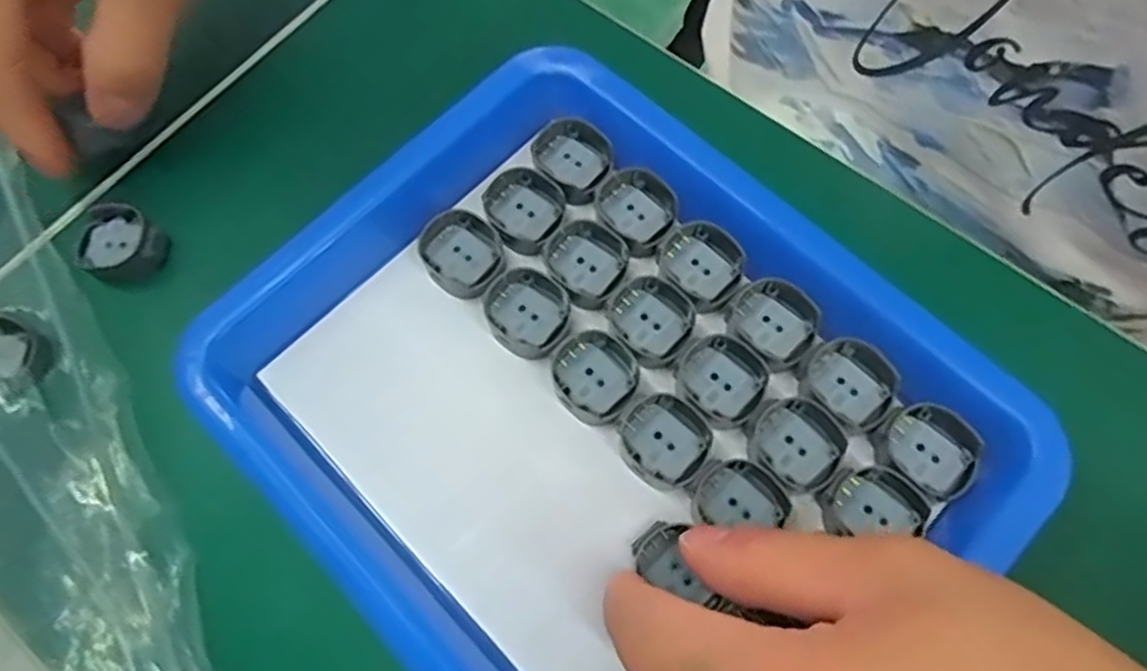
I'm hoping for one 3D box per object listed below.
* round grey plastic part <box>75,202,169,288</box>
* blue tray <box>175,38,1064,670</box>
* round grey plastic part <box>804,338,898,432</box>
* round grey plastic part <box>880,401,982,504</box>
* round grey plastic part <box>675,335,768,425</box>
[{"bbox_3d":[-0.161,-0.032,0.259,0.030,0.009,0.026,27,74,11],"label":"round grey plastic part"},{"bbox_3d":[0.007,0.018,0.221,0.182,0.032,0.204,-44,74,-12],"label":"blue tray"},{"bbox_3d":[0.086,0.014,0.226,0.026,0.006,0.027,-36,73,-10],"label":"round grey plastic part"},{"bbox_3d":[0.106,0.034,0.217,0.026,0.008,0.025,16,72,8],"label":"round grey plastic part"},{"bbox_3d":[0.047,0.013,0.229,0.026,0.007,0.025,-1,70,2],"label":"round grey plastic part"}]

